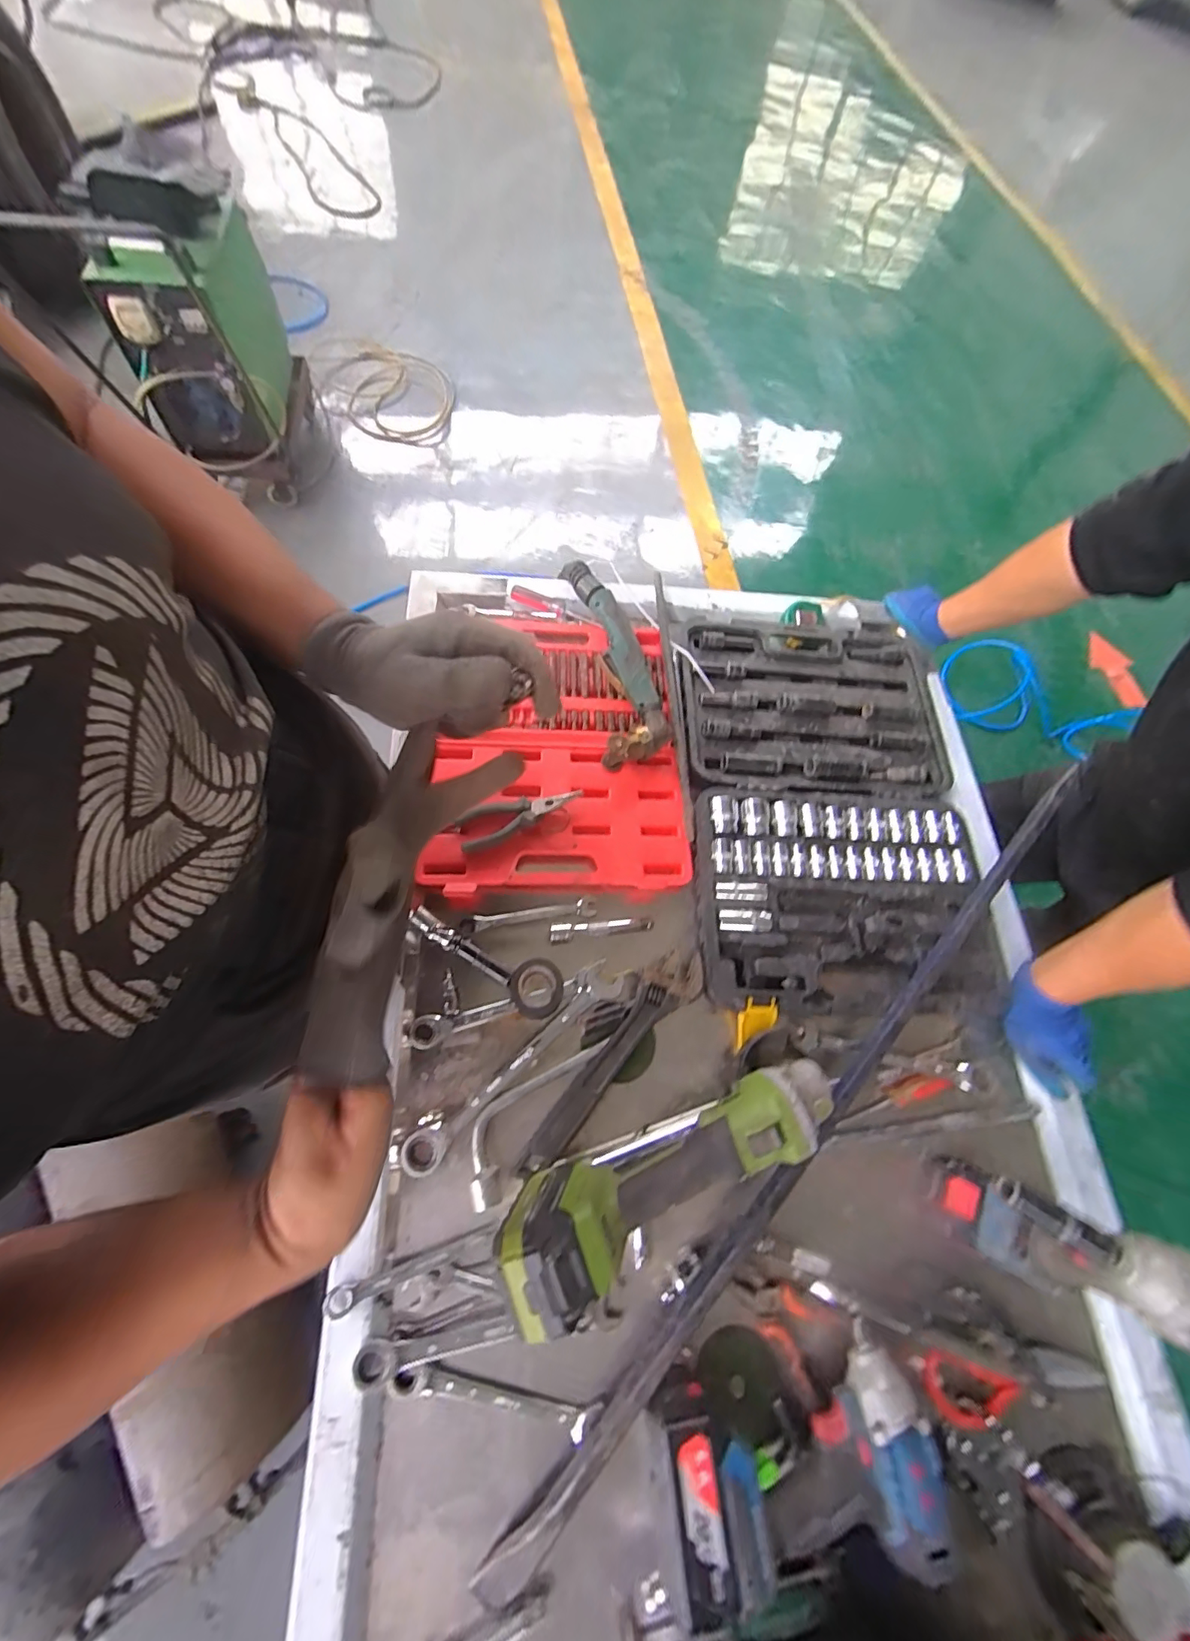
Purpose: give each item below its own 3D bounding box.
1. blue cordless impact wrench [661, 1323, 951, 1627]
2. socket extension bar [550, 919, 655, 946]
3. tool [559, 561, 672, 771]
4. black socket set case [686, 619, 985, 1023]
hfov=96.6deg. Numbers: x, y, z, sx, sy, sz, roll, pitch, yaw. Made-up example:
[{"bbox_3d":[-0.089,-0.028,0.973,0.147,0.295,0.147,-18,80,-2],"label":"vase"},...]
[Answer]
[{"bbox_3d":[0.158,0.502,0.406,0.211,0.068,0.108,-8,69,-7],"label":"blue cordless impact wrench"},{"bbox_3d":[0.008,0.127,0.615,0.118,0.018,0.021,-5,68,-3],"label":"socket extension bar"},{"bbox_3d":[0.015,-0.233,0.722,0.087,0.056,0.343,-13,70,-9],"label":"tool"},{"bbox_3d":[0.285,-0.043,0.686,0.329,0.048,0.544,0,68,-1],"label":"black socket set case"}]

